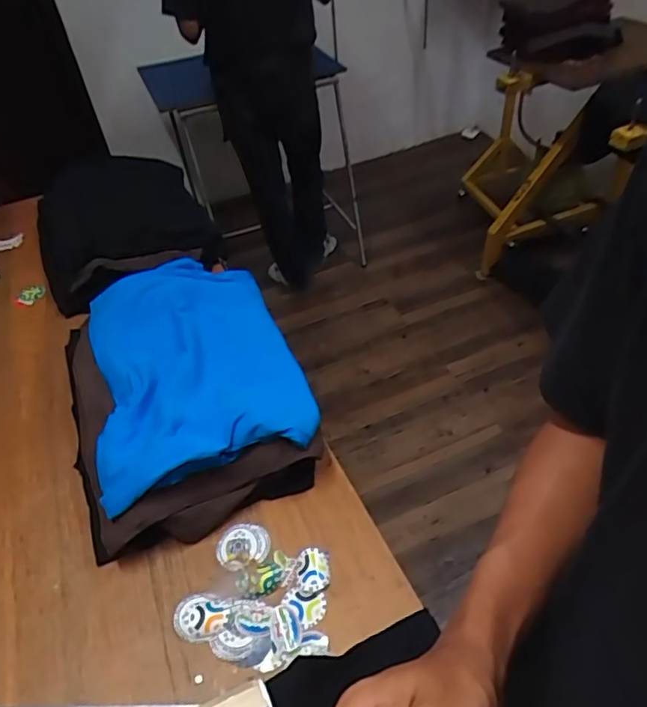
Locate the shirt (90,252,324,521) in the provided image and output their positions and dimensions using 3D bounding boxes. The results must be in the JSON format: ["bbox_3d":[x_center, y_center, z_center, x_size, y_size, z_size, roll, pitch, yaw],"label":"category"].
[{"bbox_3d":[-0.222,-0.001,0.952,0.322,0.071,0.531,-16,45,-11],"label":"shirt"}]

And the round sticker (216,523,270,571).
[{"bbox_3d":[-0.110,0.262,0.771,0.070,0.007,0.066,-3,44,2],"label":"round sticker"}]

